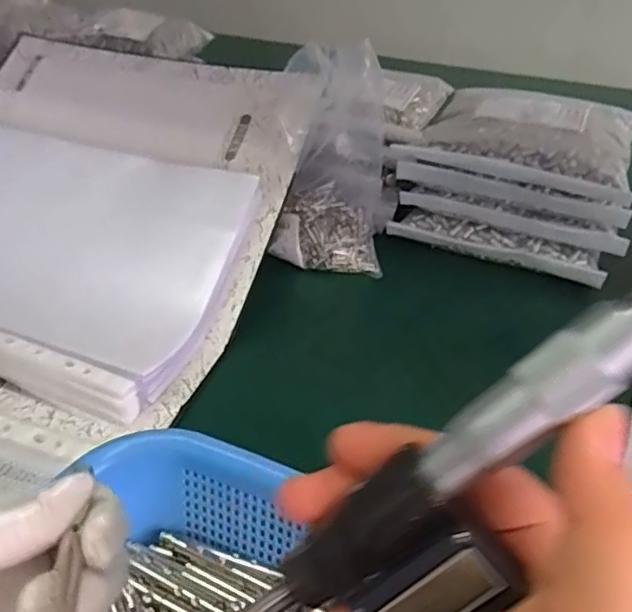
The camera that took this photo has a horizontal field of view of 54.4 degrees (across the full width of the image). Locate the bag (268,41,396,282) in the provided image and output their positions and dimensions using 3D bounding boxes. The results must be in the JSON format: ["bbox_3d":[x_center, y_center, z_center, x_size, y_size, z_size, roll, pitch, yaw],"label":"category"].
[{"bbox_3d":[0.018,-0.135,0.577,0.103,0.206,0.074,3,6,2],"label":"bag"}]

